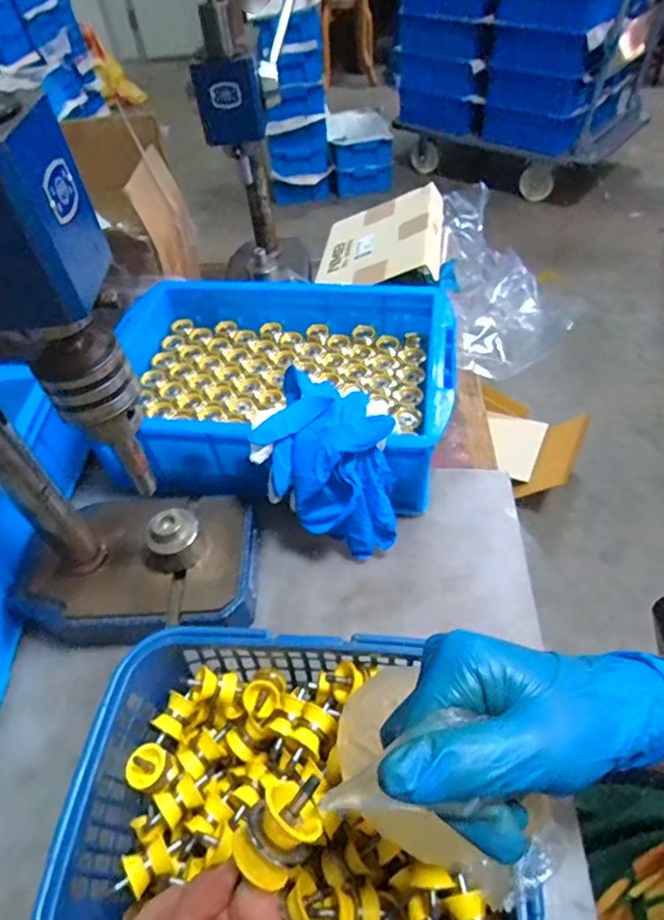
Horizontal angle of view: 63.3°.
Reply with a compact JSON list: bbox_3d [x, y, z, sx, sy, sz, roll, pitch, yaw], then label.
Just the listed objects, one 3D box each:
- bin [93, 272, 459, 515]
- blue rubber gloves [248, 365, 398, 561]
[{"bbox_3d":[-0.057,-0.083,0.581,0.354,0.098,0.249,3,50,7],"label":"bin"},{"bbox_3d":[0.002,0.008,0.475,0.121,0.118,0.090,19,54,19],"label":"blue rubber gloves"}]

